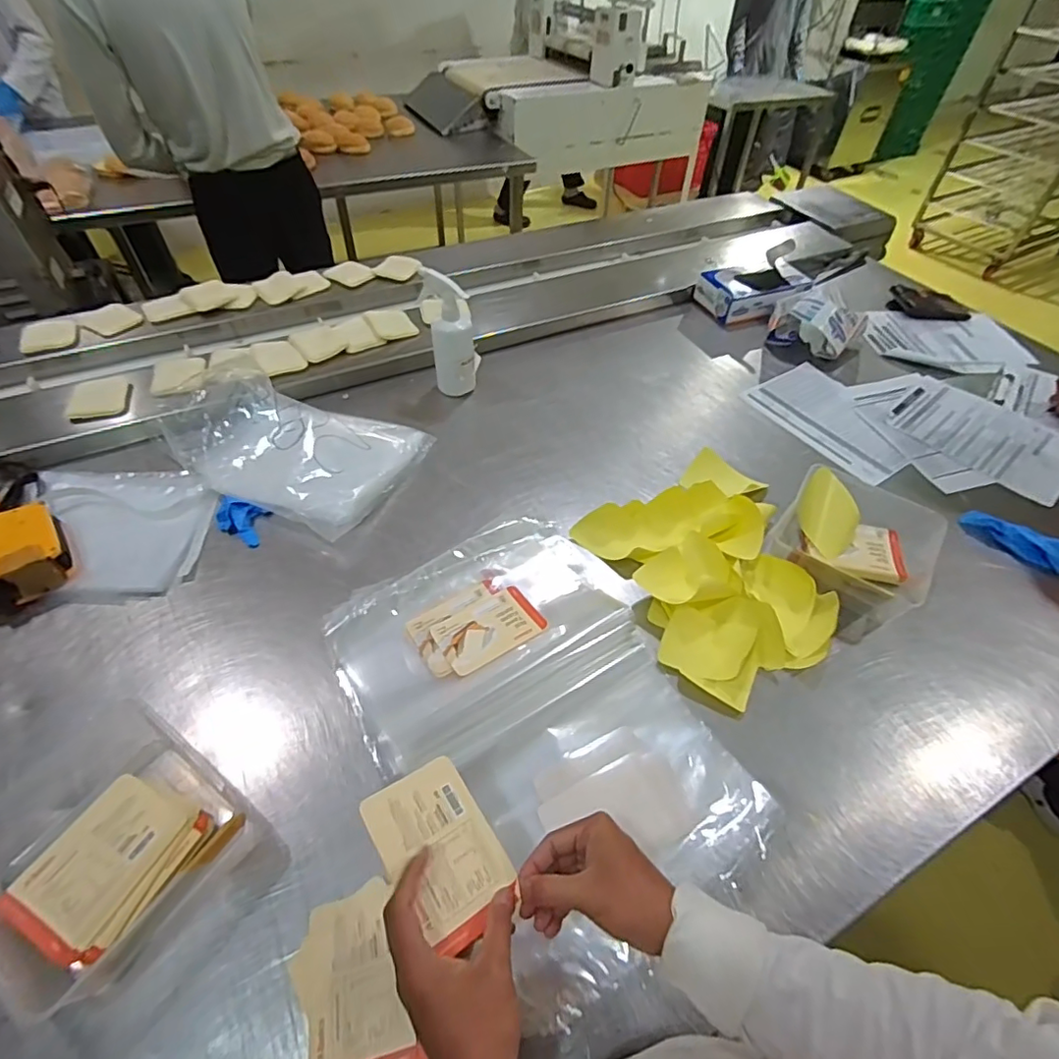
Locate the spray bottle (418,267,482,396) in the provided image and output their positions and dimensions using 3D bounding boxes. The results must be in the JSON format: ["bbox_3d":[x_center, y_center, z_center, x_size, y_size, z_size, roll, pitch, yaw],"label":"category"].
[{"bbox_3d":[-0.142,-0.345,0.980,0.095,0.204,0.074,-1,50,-3],"label":"spray bottle"}]

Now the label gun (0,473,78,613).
[{"bbox_3d":[-0.727,0.009,0.740,0.144,0.060,0.253,-36,60,-28],"label":"label gun"}]

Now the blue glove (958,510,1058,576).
[{"bbox_3d":[0.759,0.029,0.815,0.208,0.030,0.064,28,55,19],"label":"blue glove"}]

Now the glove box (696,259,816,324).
[{"bbox_3d":[0.516,-0.541,1.257,0.221,0.070,0.140,-19,54,-17],"label":"glove box"}]

